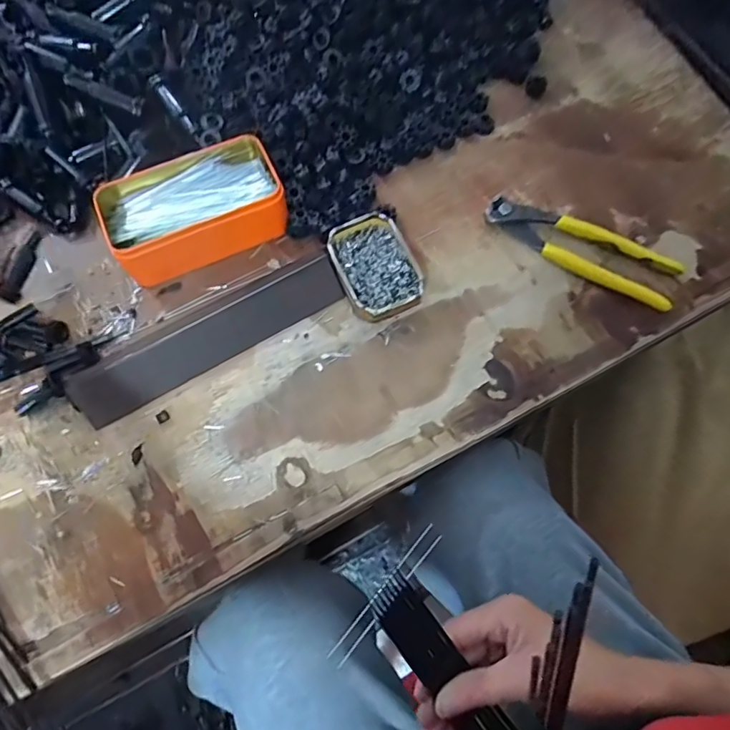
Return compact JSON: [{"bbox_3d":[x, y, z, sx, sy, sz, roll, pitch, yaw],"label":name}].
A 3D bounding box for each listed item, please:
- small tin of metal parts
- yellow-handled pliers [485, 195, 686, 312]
[{"bbox_3d":[0.009,-0.080,0.418,0.061,0.023,0.090,-21,70,-9],"label":"small tin of metal parts"},{"bbox_3d":[0.182,-0.102,0.427,0.164,0.021,0.045,29,70,10],"label":"yellow-handled pliers"}]

